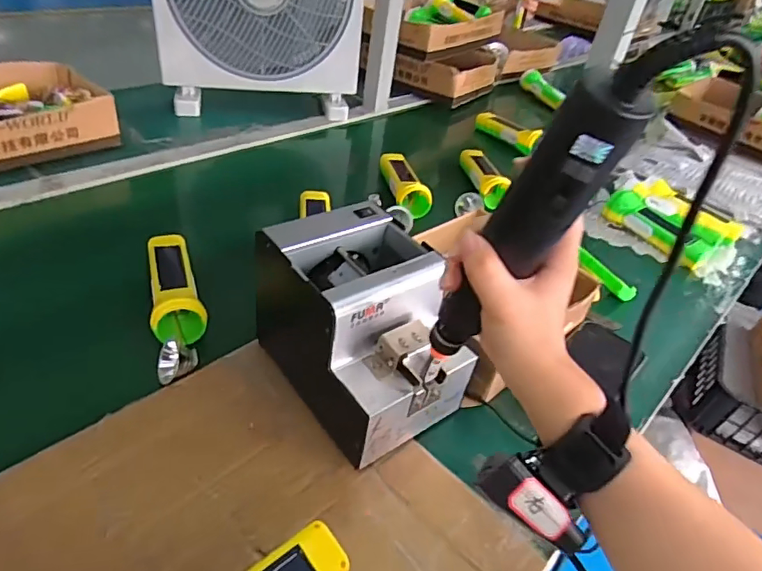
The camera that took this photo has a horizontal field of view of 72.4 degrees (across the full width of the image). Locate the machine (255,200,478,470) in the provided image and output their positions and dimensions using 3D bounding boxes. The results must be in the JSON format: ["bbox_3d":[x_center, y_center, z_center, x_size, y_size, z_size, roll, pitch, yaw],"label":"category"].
[{"bbox_3d":[-0.015,0.040,0.481,0.129,0.147,0.177,-17,46,-31],"label":"machine"}]

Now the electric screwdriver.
[{"bbox_3d":[0.072,-0.005,0.332,0.029,0.277,0.033,-12,62,-21],"label":"electric screwdriver"}]

